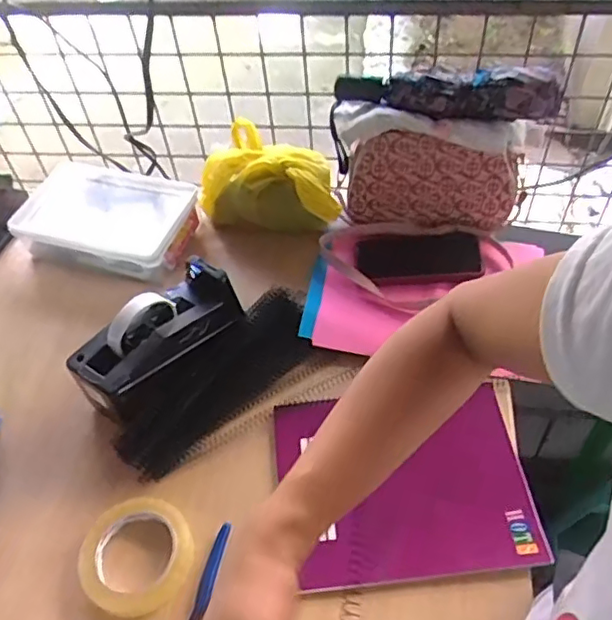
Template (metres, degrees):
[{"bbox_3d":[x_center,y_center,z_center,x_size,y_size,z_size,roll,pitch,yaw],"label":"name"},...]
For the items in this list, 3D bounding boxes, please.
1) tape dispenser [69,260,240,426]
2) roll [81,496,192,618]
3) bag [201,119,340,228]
[{"bbox_3d":[-0.162,0.034,0.684,0.082,0.107,0.198,30,60,26],"label":"tape dispenser"},{"bbox_3d":[-0.162,0.235,0.581,0.105,0.022,0.102,-3,51,3],"label":"roll"},{"bbox_3d":[-0.048,-0.180,0.820,0.202,0.102,0.098,11,53,14],"label":"bag"}]

